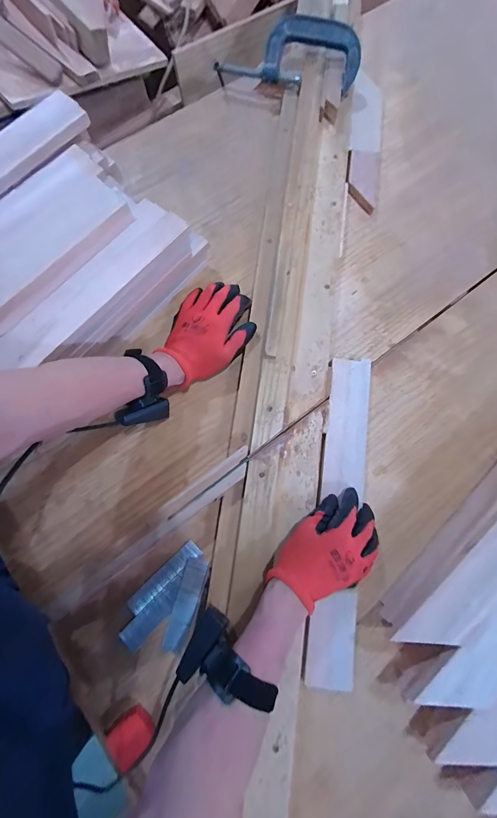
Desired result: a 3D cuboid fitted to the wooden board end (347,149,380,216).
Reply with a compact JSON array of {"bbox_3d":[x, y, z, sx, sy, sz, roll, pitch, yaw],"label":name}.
[{"bbox_3d":[0.209,-0.426,0.580,0.060,0.018,0.136,12,77,1],"label":"wooden board end"}]

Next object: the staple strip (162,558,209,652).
[{"bbox_3d":[-0.083,0.259,0.418,0.030,0.011,0.112,16,77,2],"label":"staple strip"}]

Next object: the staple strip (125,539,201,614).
[{"bbox_3d":[-0.115,0.230,0.430,0.114,0.004,0.023,-41,81,-10],"label":"staple strip"}]

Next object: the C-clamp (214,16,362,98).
[{"bbox_3d":[0.072,-0.660,0.596,0.266,0.051,0.110,3,107,1],"label":"C-clamp"}]

